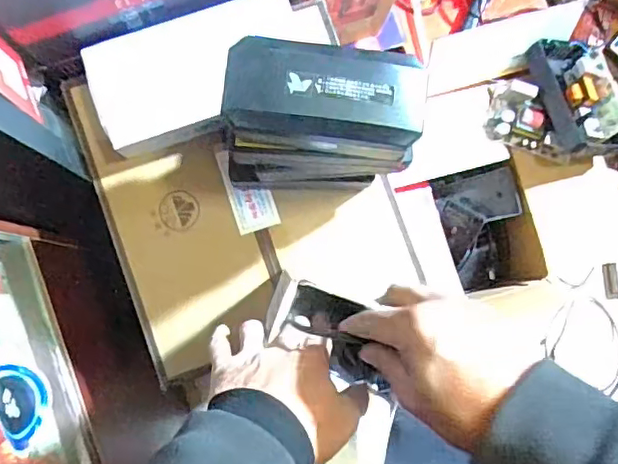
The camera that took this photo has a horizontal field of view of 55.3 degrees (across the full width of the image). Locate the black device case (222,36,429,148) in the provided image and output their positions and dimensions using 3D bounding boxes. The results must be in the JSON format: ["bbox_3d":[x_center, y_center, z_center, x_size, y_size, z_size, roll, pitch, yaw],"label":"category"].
[{"bbox_3d":[0.013,-0.112,0.492,0.164,0.043,0.080,5,85,-3],"label":"black device case"}]

